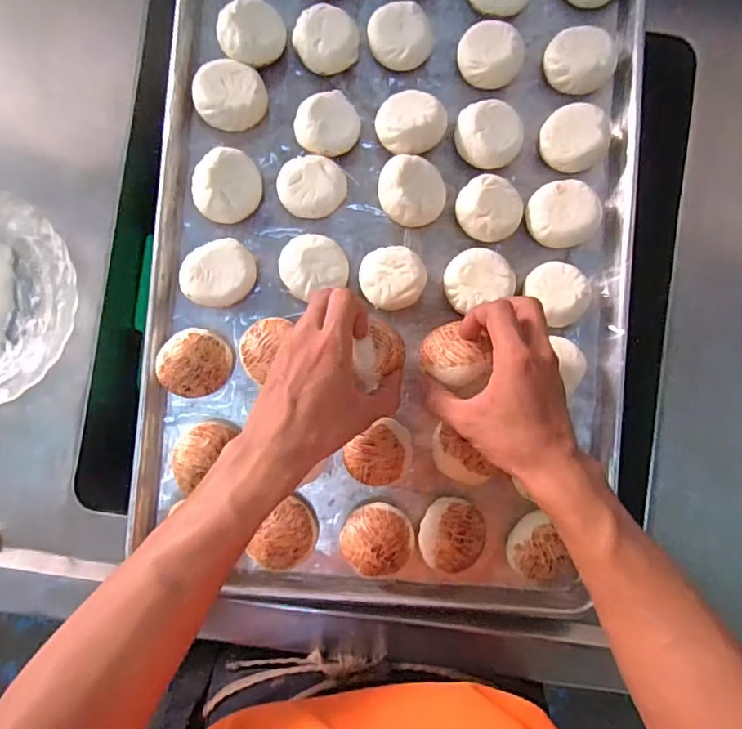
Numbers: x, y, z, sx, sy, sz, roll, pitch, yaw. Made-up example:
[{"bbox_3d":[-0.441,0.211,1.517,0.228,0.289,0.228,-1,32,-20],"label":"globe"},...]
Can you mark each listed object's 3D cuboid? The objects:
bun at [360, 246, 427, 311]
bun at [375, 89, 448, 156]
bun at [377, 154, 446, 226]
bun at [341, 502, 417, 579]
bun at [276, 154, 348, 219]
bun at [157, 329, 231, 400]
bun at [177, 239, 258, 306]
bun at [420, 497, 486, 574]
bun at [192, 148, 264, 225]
[{"bbox_3d":[0.018,-0.072,0.471,0.053,0.036,0.052,1,87,-1],"label":"bun"},{"bbox_3d":[0.032,-0.208,0.476,0.059,0.039,0.054,-32,88,-2],"label":"bun"},{"bbox_3d":[0.035,-0.147,0.473,0.055,0.040,0.055,0,87,-1],"label":"bun"},{"bbox_3d":[0.005,0.144,0.462,0.056,0.039,0.055,0,87,-1],"label":"bun"},{"bbox_3d":[-0.049,-0.151,0.469,0.053,0.023,0.051,0,87,-1],"label":"bun"},{"bbox_3d":[-0.145,0.000,0.459,0.052,0.038,0.056,0,87,-1],"label":"bun"},{"bbox_3d":[-0.126,-0.075,0.463,0.059,0.027,0.052,-29,88,-2],"label":"bun"},{"bbox_3d":[0.068,0.142,0.464,0.054,0.041,0.055,0,87,-1],"label":"bun"},{"bbox_3d":[-0.120,-0.150,0.461,0.057,0.027,0.051,-33,88,-2],"label":"bun"}]

